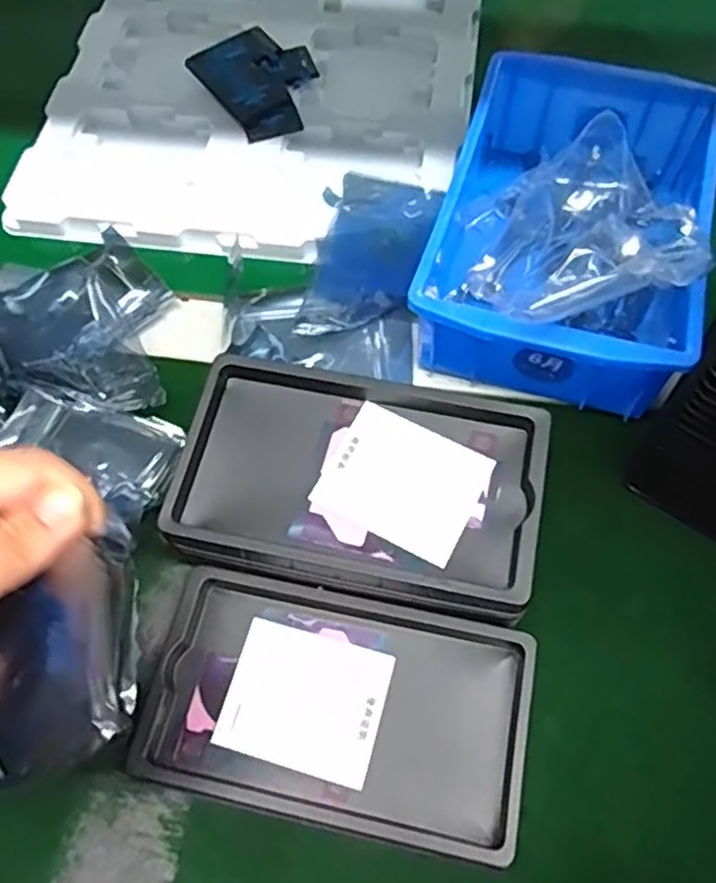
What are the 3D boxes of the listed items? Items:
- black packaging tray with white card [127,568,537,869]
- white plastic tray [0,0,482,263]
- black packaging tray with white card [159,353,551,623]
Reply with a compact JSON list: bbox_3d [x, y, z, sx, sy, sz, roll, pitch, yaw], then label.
[{"bbox_3d":[-0.009,0.113,0.305,0.157,0.013,0.092,10,65,6],"label":"black packaging tray with white card"},{"bbox_3d":[-0.060,-0.258,0.497,0.271,0.031,0.316,7,63,3],"label":"white plastic tray"},{"bbox_3d":[0.001,0.016,0.320,0.155,0.019,0.100,11,63,7],"label":"black packaging tray with white card"}]

